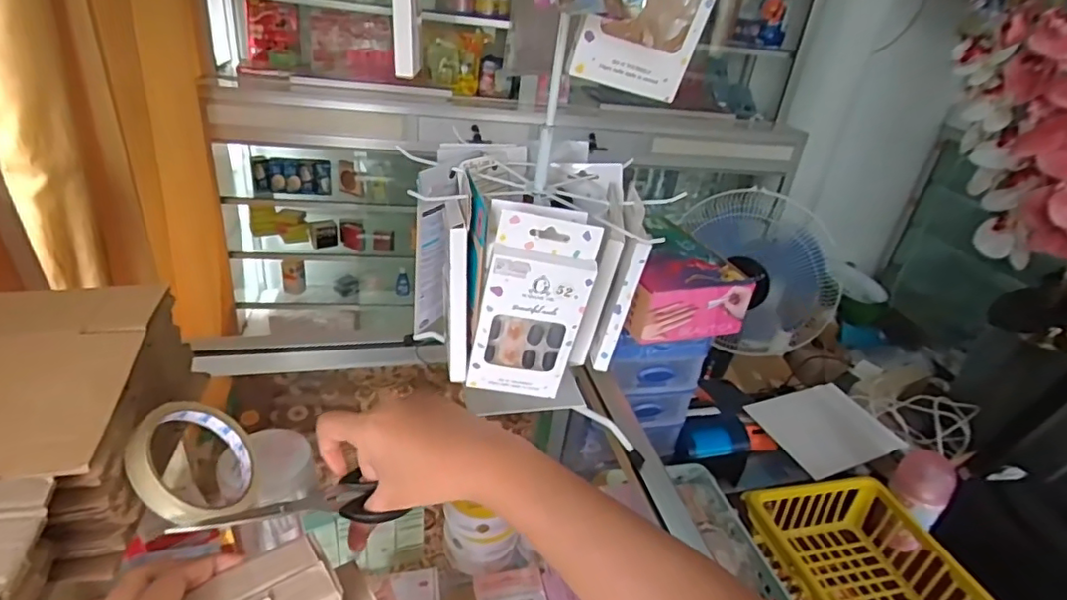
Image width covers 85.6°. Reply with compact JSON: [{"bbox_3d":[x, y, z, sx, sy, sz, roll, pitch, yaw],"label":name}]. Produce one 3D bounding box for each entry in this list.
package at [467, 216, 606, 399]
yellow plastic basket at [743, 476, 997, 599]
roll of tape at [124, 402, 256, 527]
[{"bbox_3d":[-0.002,0.010,0.399,0.070,0.139,0.017,9,31,-6],"label":"package"},{"bbox_3d":[0.392,0.333,0.673,0.213,0.087,0.242,0,30,-13],"label":"yellow plastic basket"},{"bbox_3d":[-0.241,0.115,0.414,0.088,0.014,0.093,57,12,15],"label":"roll of tape"}]

